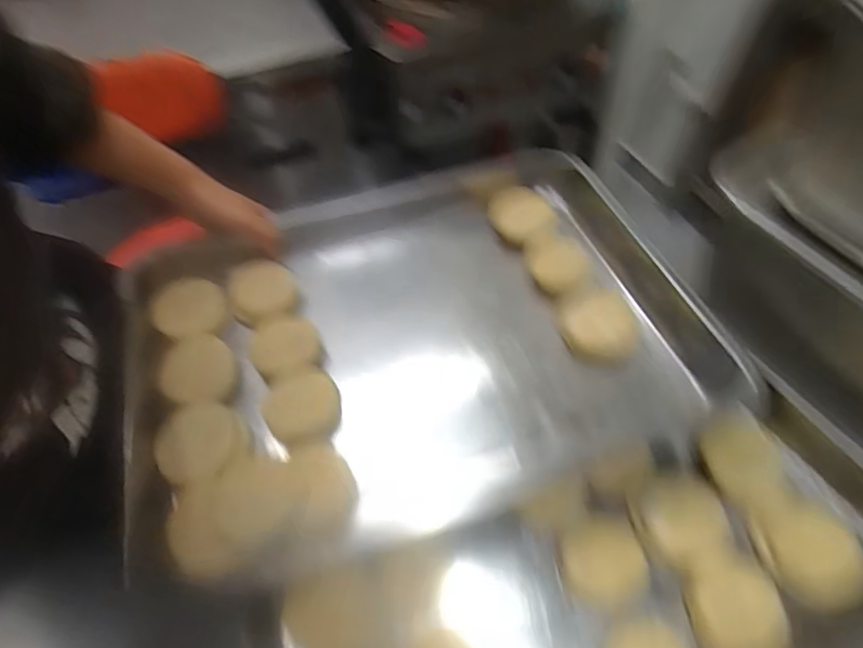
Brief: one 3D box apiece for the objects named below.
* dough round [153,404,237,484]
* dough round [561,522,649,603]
[{"bbox_3d":[-0.188,0.096,0.410,0.061,0.018,0.063,-1,55,2],"label":"dough round"},{"bbox_3d":[0.130,0.181,0.387,0.058,0.021,0.053,-1,55,2],"label":"dough round"}]

